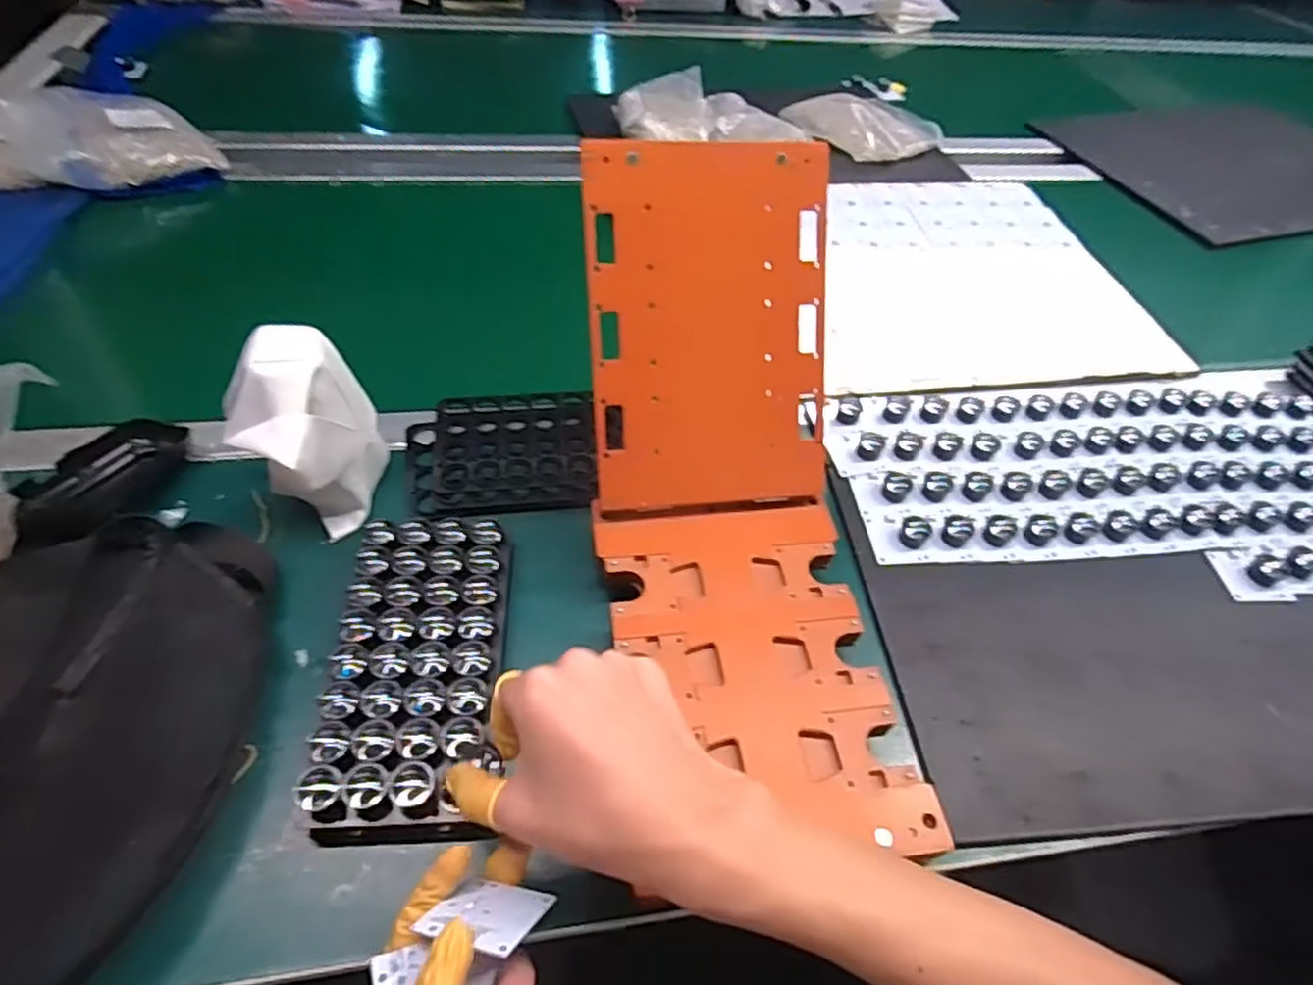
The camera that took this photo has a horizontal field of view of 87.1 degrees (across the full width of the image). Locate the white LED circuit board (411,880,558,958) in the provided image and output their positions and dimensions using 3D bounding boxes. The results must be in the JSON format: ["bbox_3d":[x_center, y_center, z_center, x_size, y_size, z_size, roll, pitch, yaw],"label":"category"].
[{"bbox_3d":[-0.073,0.184,0.301,0.042,0.041,0.004,2,91,19],"label":"white LED circuit board"}]

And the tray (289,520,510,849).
[{"bbox_3d":[-0.144,0.103,0.419,0.095,0.041,0.190,3,54,-3],"label":"tray"}]

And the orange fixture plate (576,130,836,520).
[{"bbox_3d":[0.037,-0.107,0.464,0.160,0.233,0.010,-4,12,-9],"label":"orange fixture plate"}]

